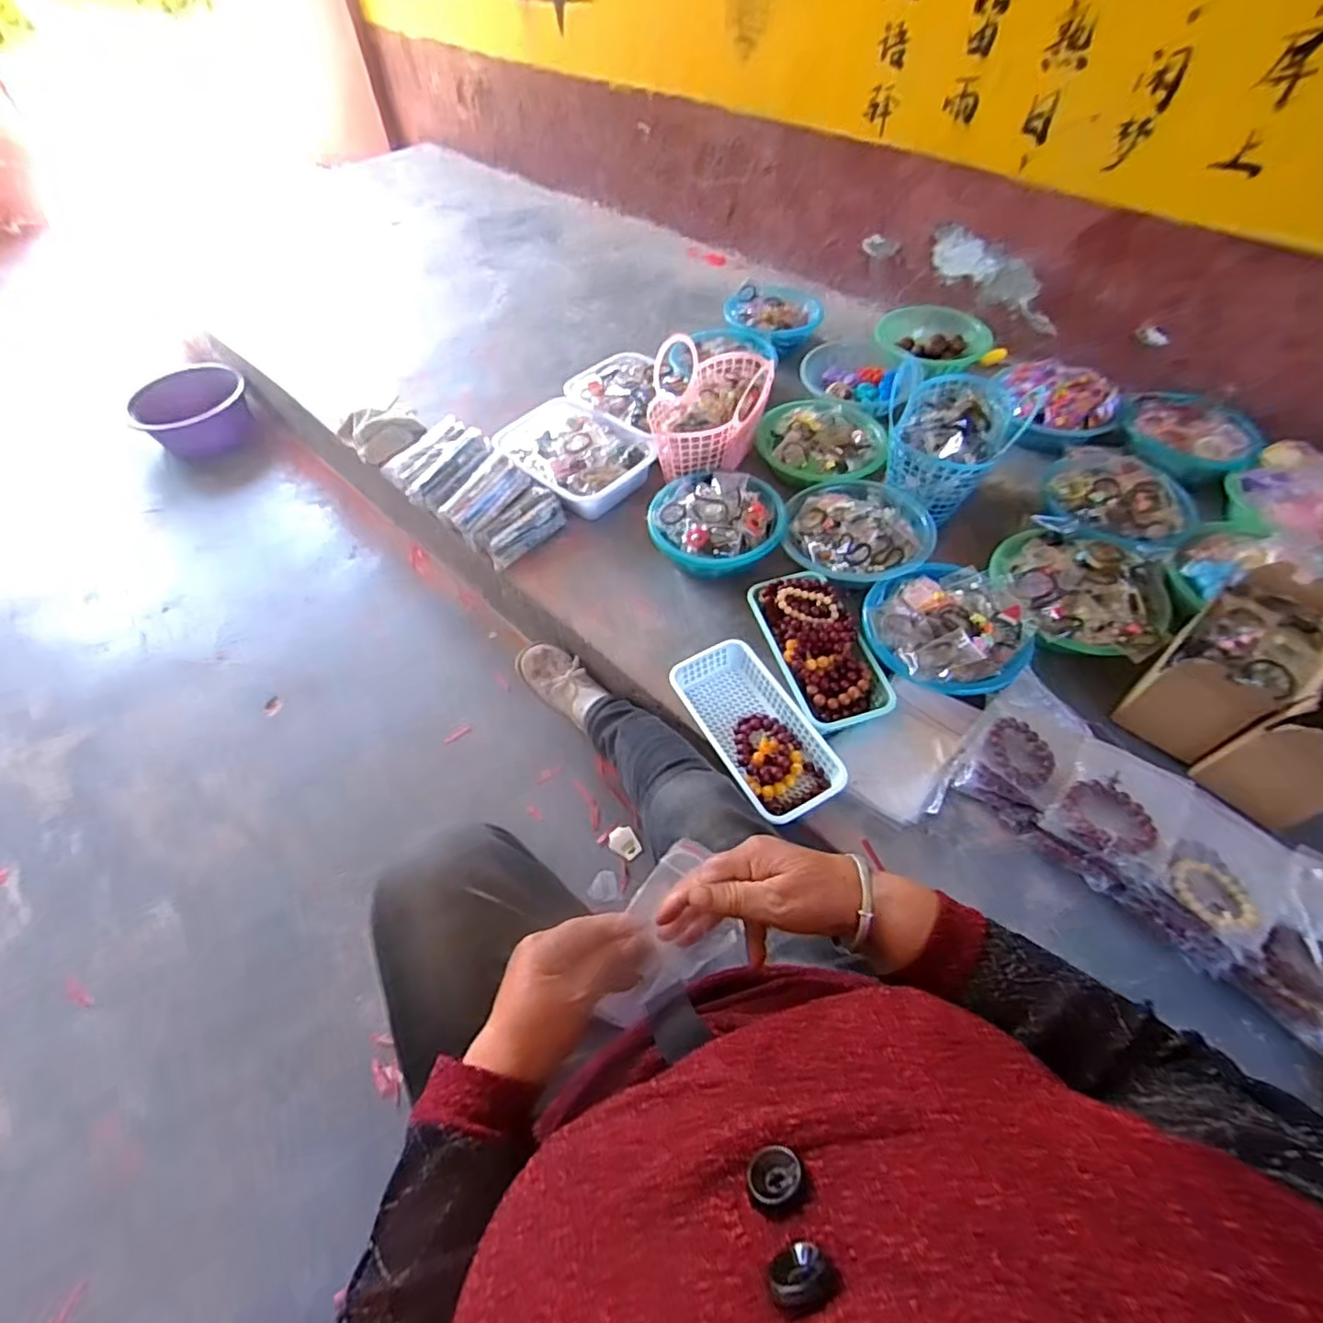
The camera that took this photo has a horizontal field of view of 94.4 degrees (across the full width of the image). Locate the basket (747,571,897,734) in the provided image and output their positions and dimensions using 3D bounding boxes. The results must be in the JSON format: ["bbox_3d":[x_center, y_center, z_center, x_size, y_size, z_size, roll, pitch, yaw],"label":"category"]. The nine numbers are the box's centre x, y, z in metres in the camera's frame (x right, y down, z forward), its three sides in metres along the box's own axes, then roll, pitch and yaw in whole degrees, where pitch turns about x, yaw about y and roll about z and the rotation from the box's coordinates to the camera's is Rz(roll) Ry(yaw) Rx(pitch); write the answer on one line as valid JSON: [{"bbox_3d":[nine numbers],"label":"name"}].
[{"bbox_3d":[0.228,-0.027,0.886,0.127,0.061,0.258,-15,56,-8],"label":"basket"}]

